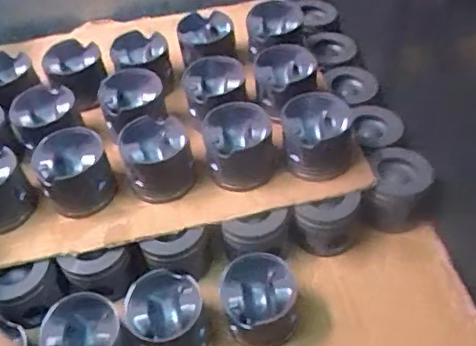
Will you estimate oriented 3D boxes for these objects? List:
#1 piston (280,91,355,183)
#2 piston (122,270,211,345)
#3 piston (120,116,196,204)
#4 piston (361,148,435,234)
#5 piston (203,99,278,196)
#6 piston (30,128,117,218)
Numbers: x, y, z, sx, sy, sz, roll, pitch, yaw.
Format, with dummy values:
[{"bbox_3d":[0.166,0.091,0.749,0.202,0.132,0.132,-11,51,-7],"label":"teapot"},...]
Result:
[{"bbox_3d":[0.102,-0.044,0.729,0.089,0.072,0.094,-2,46,5],"label":"piston"},{"bbox_3d":[-0.085,0.171,0.673,0.089,0.070,0.091,-3,46,3],"label":"piston"},{"bbox_3d":[-0.105,-0.019,0.748,0.085,0.070,0.097,-18,47,-11],"label":"piston"},{"bbox_3d":[0.211,0.024,0.749,0.085,0.065,0.096,7,47,13],"label":"piston"},{"bbox_3d":[0.001,-0.034,0.742,0.090,0.070,0.097,-8,46,-1],"label":"piston"},{"bbox_3d":[-0.207,-0.001,0.727,0.092,0.063,0.092,-17,47,-10],"label":"piston"}]

